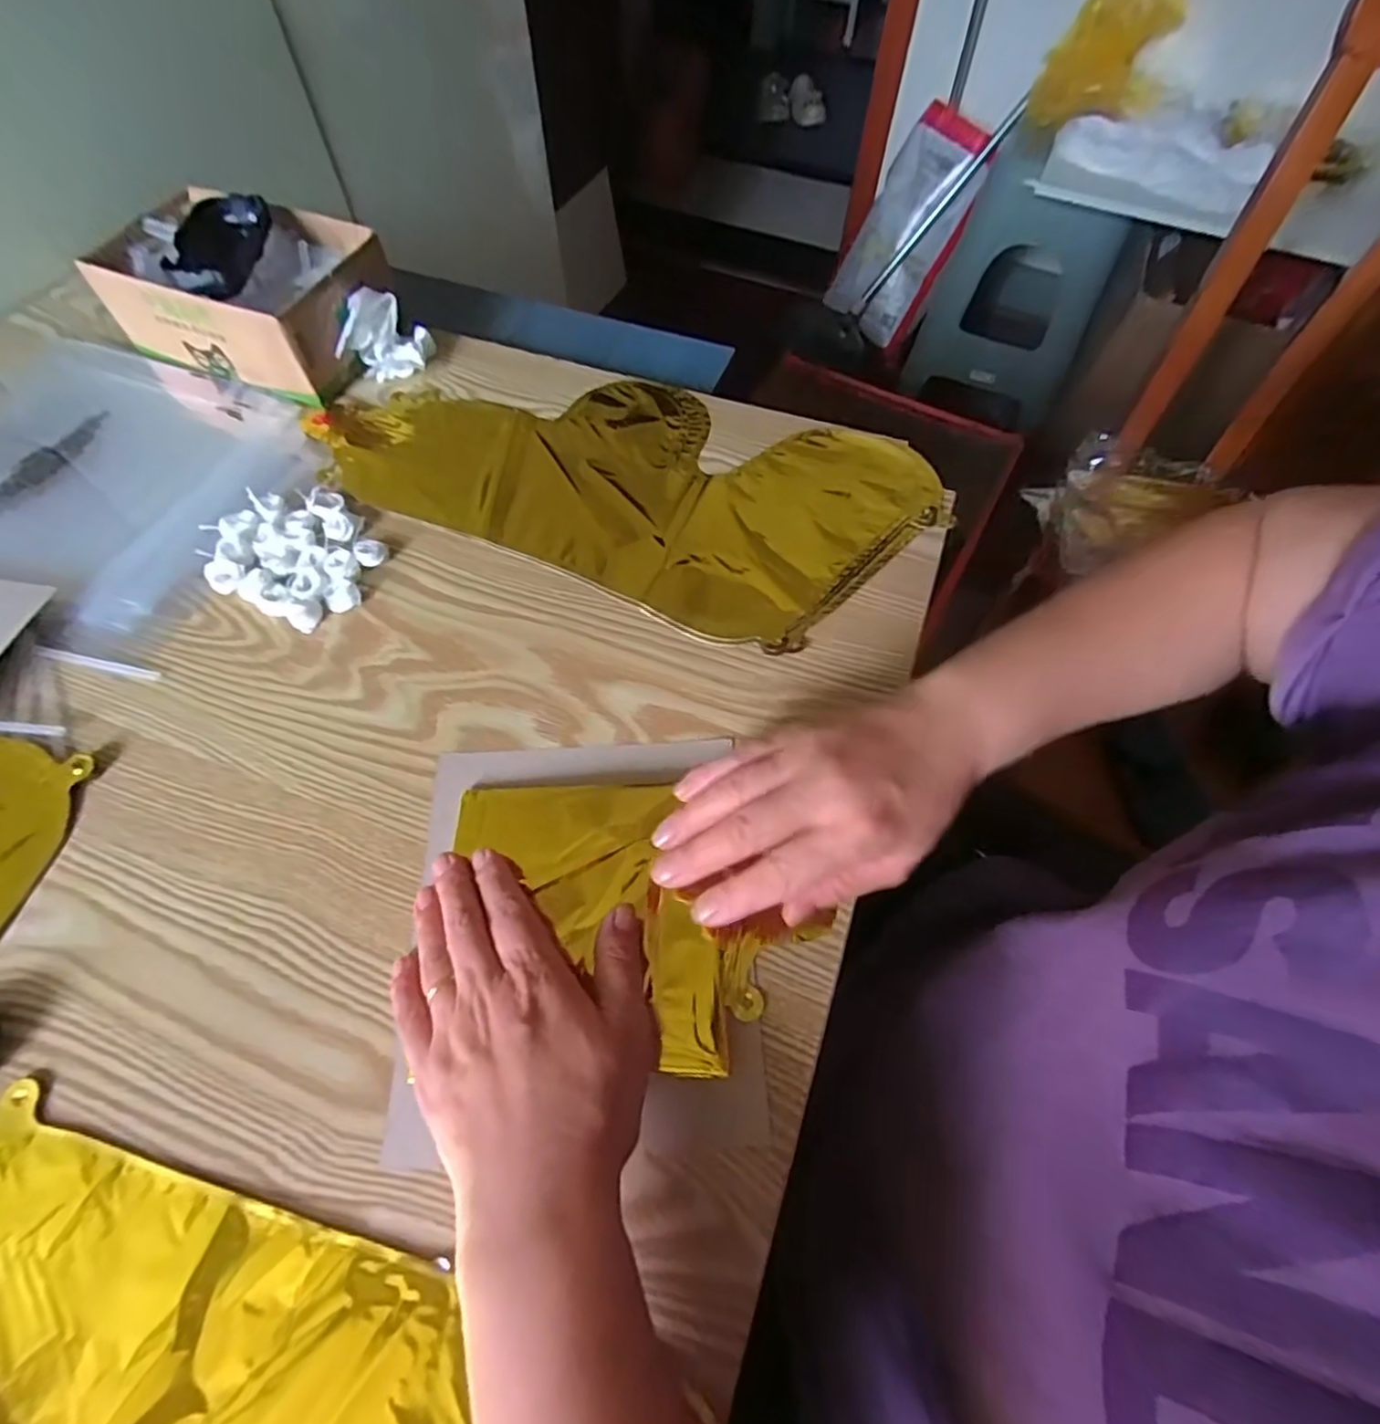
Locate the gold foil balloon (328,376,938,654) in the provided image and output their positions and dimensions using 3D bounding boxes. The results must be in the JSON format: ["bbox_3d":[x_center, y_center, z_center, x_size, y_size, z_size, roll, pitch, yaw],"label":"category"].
[{"bbox_3d":[-0.046,-0.171,0.469,0.413,0.010,0.202,21,63,11],"label":"gold foil balloon"}]

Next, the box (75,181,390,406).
[{"bbox_3d":[-0.343,-0.328,0.515,0.187,0.078,0.125,18,62,10],"label":"box"}]

